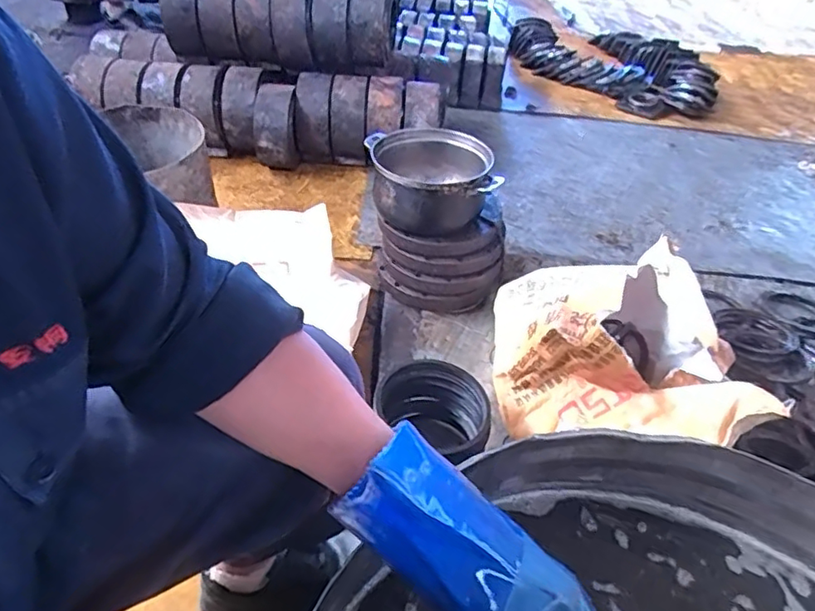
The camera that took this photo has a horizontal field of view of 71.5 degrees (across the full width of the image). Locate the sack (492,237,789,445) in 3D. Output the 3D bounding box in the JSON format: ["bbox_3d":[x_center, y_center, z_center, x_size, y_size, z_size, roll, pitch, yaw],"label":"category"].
[{"bbox_3d":[0.312,0.049,0.864,0.345,0.171,0.293,12,42,7],"label":"sack"}]

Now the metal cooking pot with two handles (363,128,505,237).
[{"bbox_3d":[0.042,-0.237,1.061,0.215,0.113,0.221,-1,42,-7],"label":"metal cooking pot with two handles"}]

